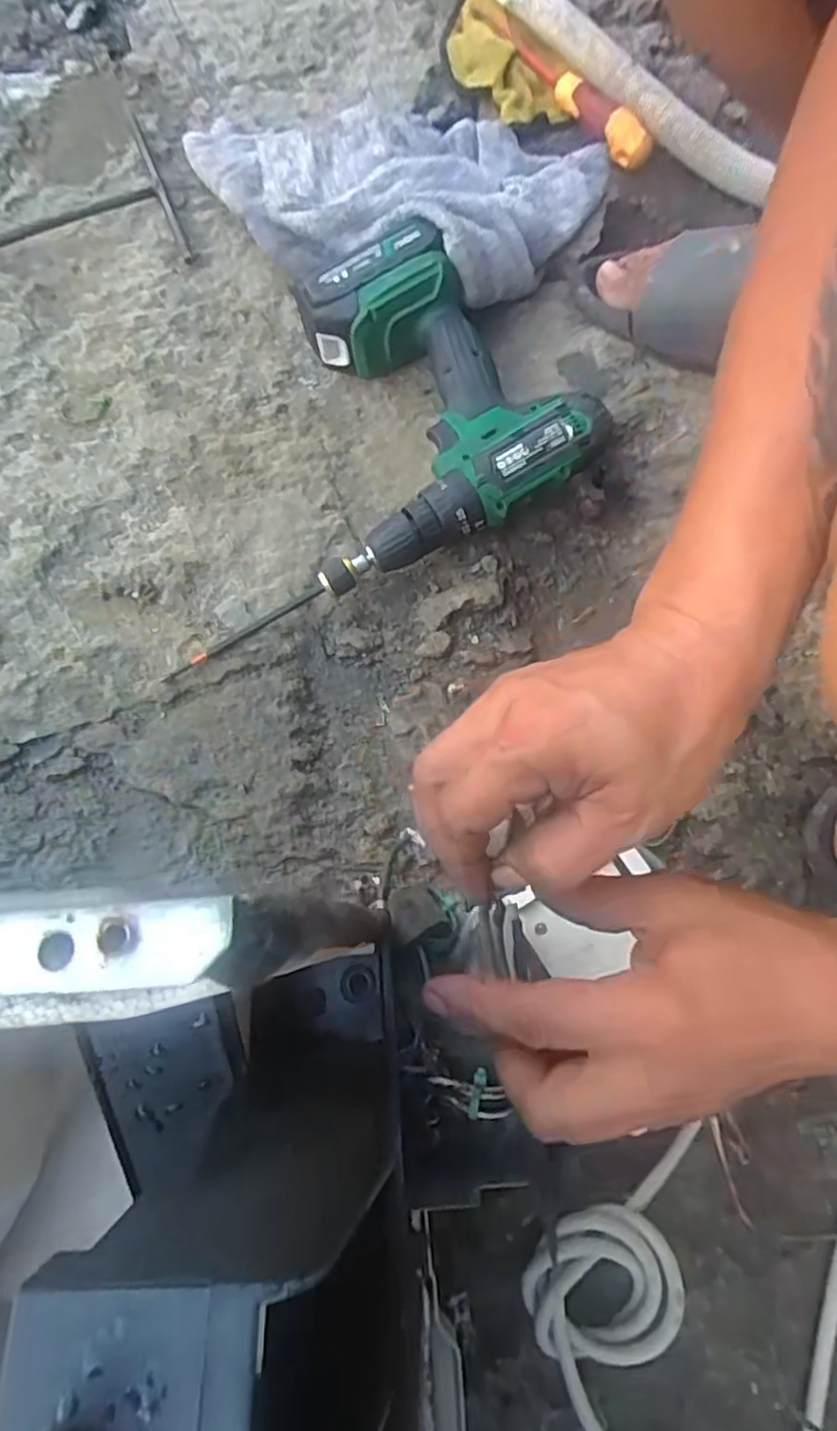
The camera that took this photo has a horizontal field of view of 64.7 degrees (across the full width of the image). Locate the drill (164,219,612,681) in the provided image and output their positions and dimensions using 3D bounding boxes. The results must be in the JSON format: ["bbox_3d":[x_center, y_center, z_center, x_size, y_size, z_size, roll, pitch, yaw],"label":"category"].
[{"bbox_3d":[-0.061,-0.183,0.472,0.337,0.082,0.219,-34,76,-8],"label":"drill"}]

